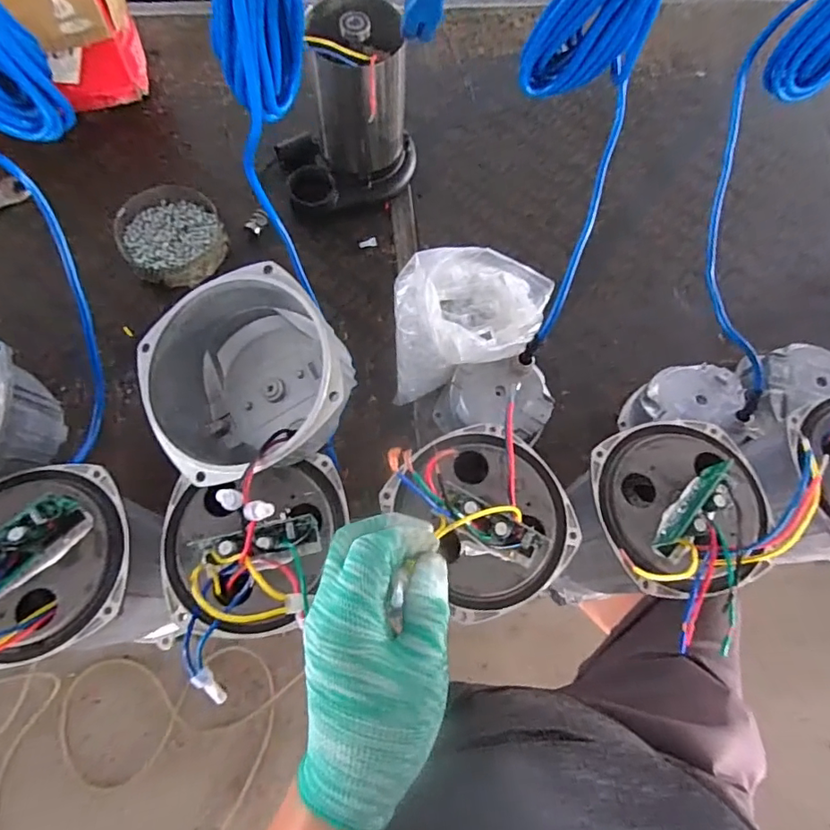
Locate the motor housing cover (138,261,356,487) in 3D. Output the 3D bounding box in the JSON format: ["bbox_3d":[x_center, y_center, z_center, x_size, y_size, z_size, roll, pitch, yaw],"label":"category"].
[{"bbox_3d":[-0.111,-0.022,0.371,0.139,0.085,0.134,-37,75,6],"label":"motor housing cover"}]

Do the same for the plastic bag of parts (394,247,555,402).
[{"bbox_3d":[0.065,-0.108,0.607,0.174,0.170,0.149,3,69,-1],"label":"plastic bag of parts"}]

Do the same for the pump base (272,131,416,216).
[{"bbox_3d":[-0.099,-0.381,0.766,0.199,0.050,0.148,-17,71,-8],"label":"pump base"}]

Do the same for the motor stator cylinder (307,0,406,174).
[{"bbox_3d":[-0.069,-0.414,0.662,0.111,0.180,0.104,-2,69,-3],"label":"motor stator cylinder"}]

